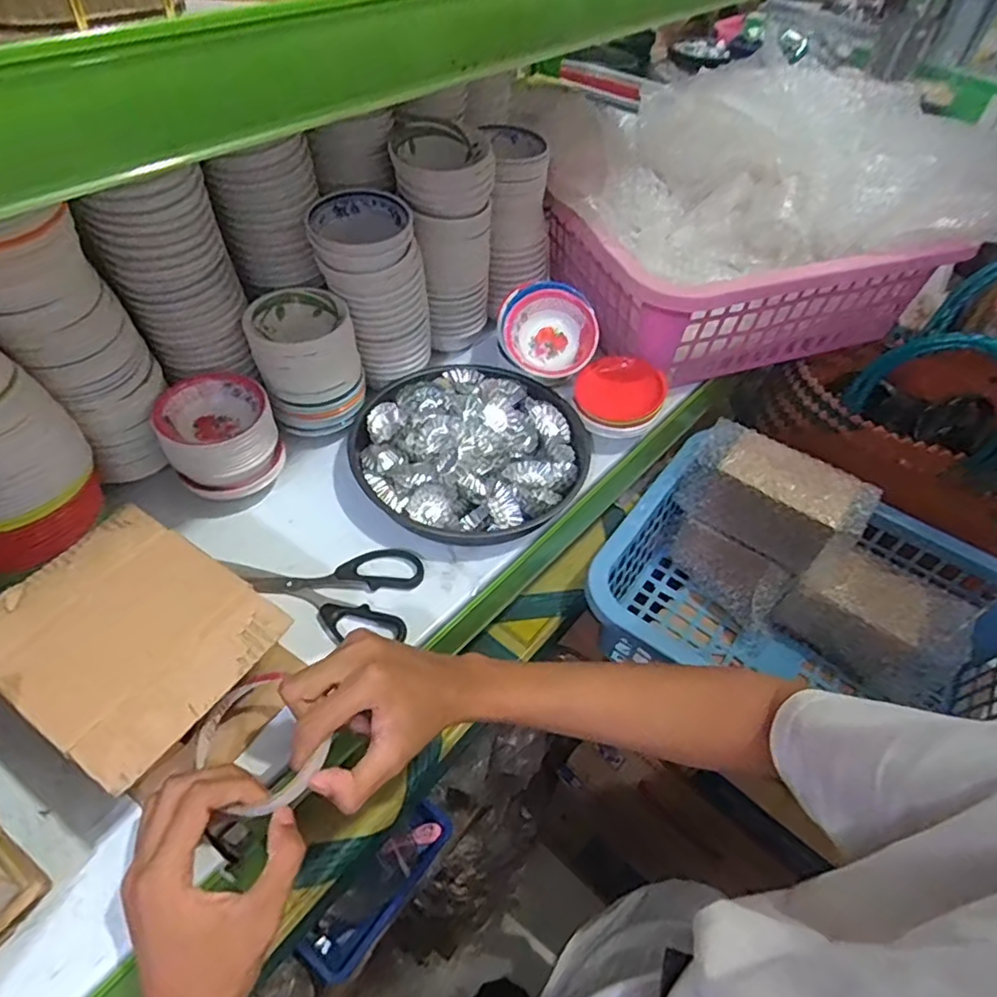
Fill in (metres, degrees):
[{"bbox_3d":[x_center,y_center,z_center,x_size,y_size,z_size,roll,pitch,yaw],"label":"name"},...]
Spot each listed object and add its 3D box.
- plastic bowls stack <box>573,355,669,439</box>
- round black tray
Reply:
[{"bbox_3d":[0.118,-0.101,0.610,0.083,0.030,0.084,26,80,14],"label":"plastic bowls stack"},{"bbox_3d":[-0.023,-0.053,0.581,0.211,0.043,0.196,2,50,-3],"label":"round black tray"}]

